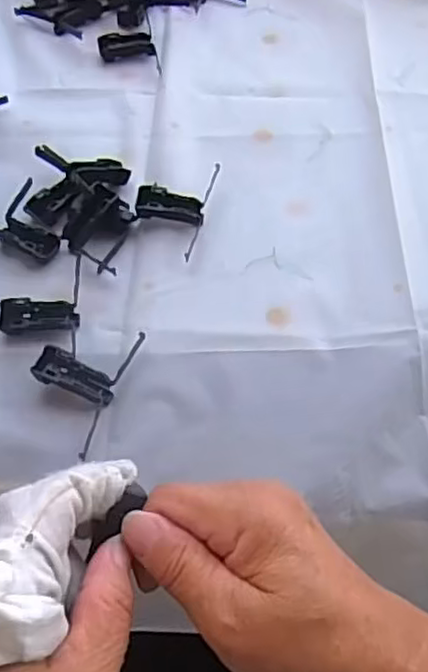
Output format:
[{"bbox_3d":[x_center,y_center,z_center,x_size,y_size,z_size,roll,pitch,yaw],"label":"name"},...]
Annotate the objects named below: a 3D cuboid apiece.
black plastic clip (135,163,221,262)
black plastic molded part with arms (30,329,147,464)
[{"bbox_3d":[-0.029,-0.094,0.463,0.047,0.016,0.080,12,58,8],"label":"black plastic clip"},{"bbox_3d":[-0.081,0.026,0.389,0.049,0.016,0.081,18,59,11],"label":"black plastic molded part with arms"}]

